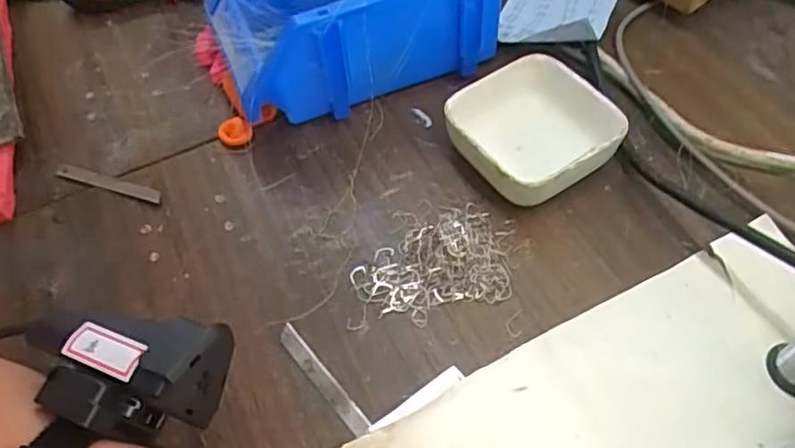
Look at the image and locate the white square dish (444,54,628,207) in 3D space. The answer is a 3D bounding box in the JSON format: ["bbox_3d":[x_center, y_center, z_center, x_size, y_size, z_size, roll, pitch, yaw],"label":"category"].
[{"bbox_3d":[0.079,-0.055,0.376,0.087,0.034,0.086,-32,58,-18],"label":"white square dish"}]

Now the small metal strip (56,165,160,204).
[{"bbox_3d":[-0.176,-0.025,0.389,0.074,0.005,0.008,15,57,14],"label":"small metal strip"}]

